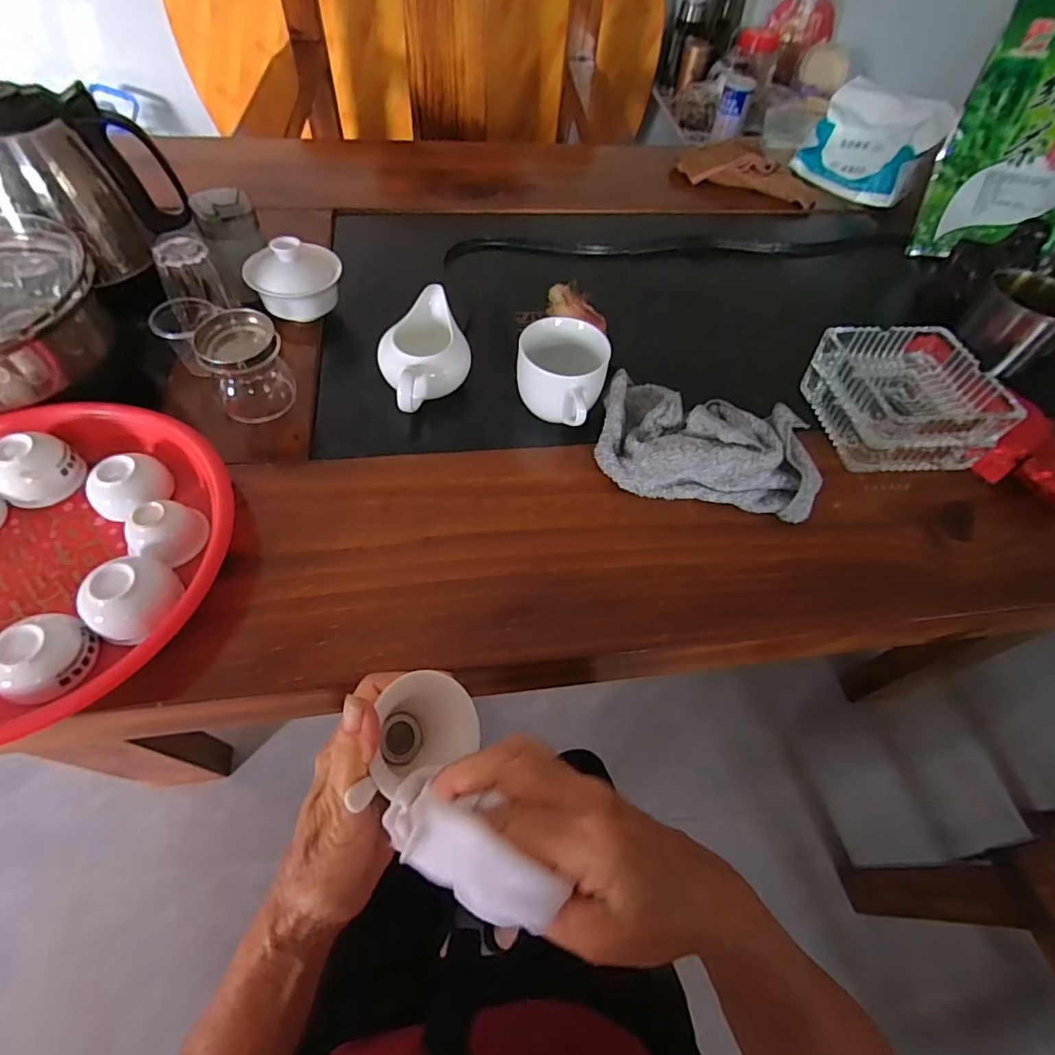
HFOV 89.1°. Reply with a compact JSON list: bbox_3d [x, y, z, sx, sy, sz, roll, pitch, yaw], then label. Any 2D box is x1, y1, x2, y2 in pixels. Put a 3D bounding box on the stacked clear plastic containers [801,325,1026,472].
[{"bbox_3d":[0.325,-0.109,0.474,0.117,0.077,0.119,-3,57,-7],"label":"stacked clear plastic containers"}]

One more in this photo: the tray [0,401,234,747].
[{"bbox_3d":[-0.336,0.020,0.361,0.247,0.043,0.246,2,57,-4],"label":"tray"}]

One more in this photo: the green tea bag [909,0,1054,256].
[{"bbox_3d":[0.576,-0.433,0.597,0.171,0.248,0.058,20,45,17],"label":"green tea bag"}]

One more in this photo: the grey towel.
[{"bbox_3d":[0.149,-0.073,0.446,0.172,0.050,0.107,12,57,3],"label":"grey towel"}]

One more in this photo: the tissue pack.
[{"bbox_3d":[0.464,-0.521,0.737,0.061,0.116,0.164,-36,67,-25],"label":"tissue pack"}]

